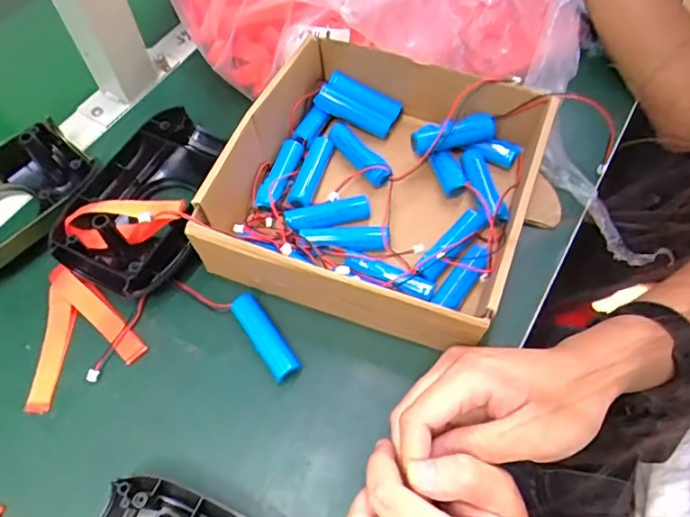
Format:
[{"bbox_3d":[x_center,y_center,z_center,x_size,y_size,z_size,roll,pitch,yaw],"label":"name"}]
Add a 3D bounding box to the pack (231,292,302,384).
[{"bbox_3d":[-0.055,0.055,0.370,0.019,0.014,0.069,-31,64,-17],"label":"pack"}]

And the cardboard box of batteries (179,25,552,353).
[{"bbox_3d":[0.031,-0.056,0.407,0.223,0.072,0.213,17,61,10],"label":"cardboard box of batteries"}]

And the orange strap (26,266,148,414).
[{"bbox_3d":[-0.199,0.057,0.371,0.088,0.017,0.079,40,67,21],"label":"orange strap"}]

